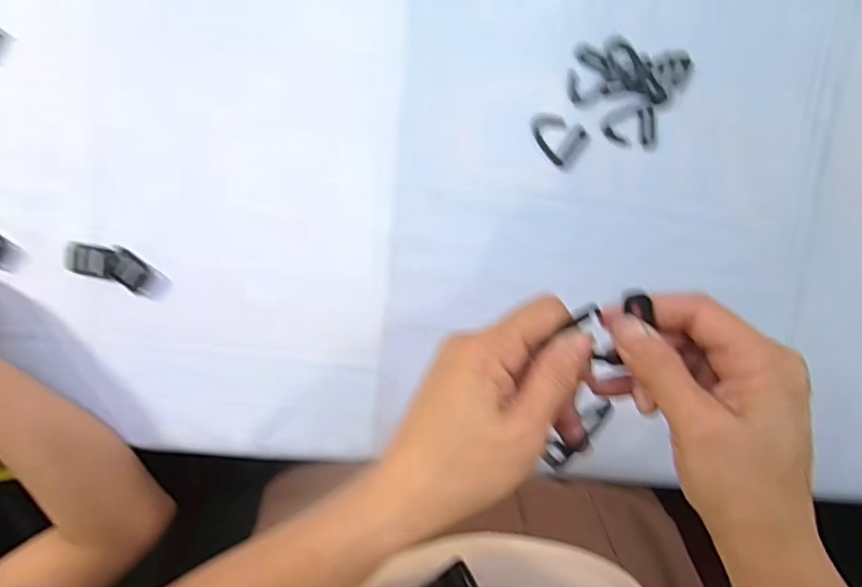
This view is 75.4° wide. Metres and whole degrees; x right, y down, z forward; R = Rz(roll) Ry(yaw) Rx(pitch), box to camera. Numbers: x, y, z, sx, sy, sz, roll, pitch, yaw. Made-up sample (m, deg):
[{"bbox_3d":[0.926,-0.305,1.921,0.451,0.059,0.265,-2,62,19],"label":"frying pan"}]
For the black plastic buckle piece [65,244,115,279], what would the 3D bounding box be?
[{"bbox_3d":[-0.278,-0.027,0.456,0.035,0.006,0.024,12,96,-2],"label":"black plastic buckle piece"}]

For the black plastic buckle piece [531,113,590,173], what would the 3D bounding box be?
[{"bbox_3d":[0.103,-0.127,0.457,0.048,0.004,0.036,30,95,-4],"label":"black plastic buckle piece"}]

